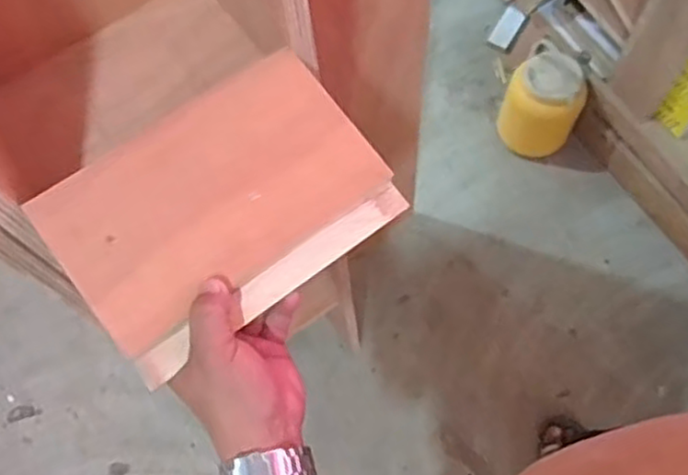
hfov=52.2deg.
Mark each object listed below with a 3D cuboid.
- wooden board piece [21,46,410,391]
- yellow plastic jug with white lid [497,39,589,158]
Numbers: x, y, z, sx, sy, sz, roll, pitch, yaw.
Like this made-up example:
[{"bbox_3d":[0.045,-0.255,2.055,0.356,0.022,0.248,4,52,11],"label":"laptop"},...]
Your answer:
[{"bbox_3d":[-0.083,-0.023,0.480,0.212,0.023,0.149,-35,83,-14],"label":"wooden board piece"},{"bbox_3d":[0.431,-0.296,1.516,0.152,0.203,0.167,-1,68,2],"label":"yellow plastic jug with white lid"}]

